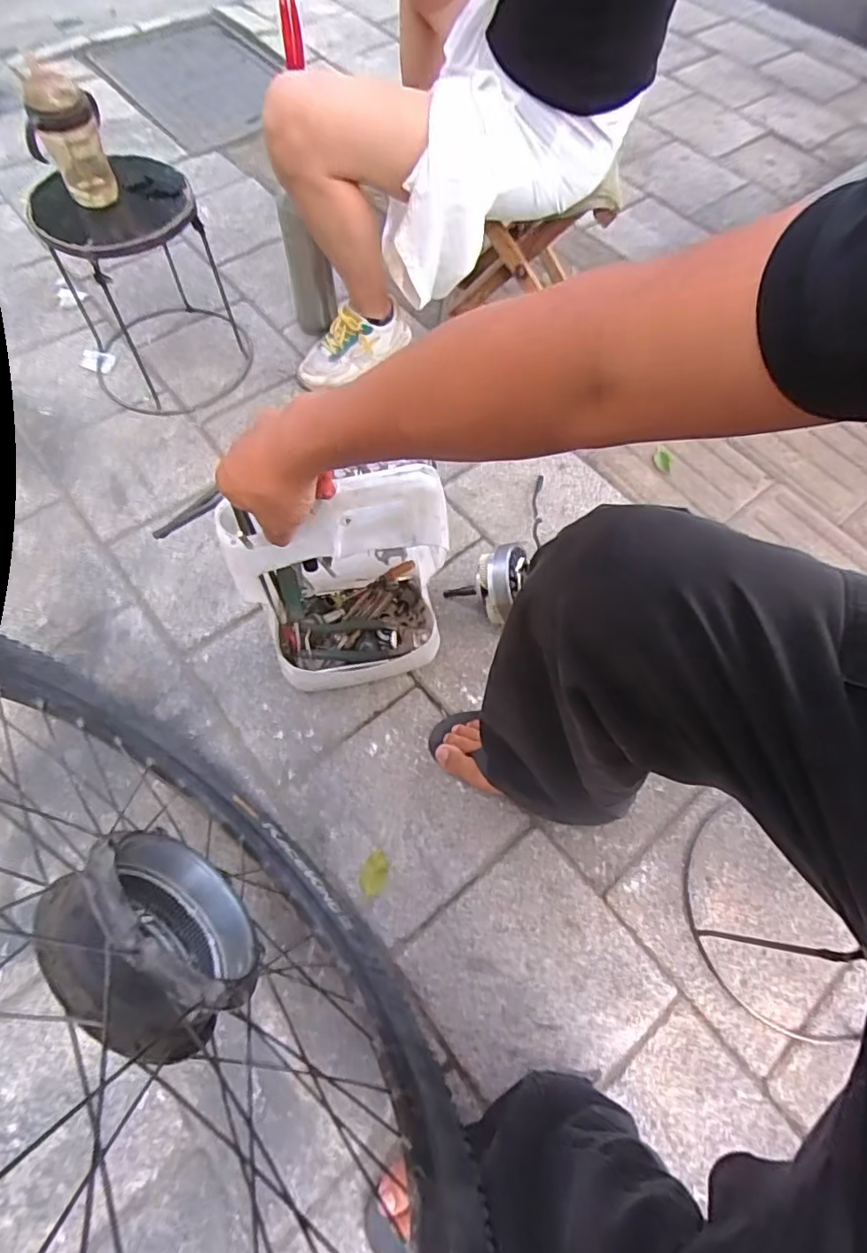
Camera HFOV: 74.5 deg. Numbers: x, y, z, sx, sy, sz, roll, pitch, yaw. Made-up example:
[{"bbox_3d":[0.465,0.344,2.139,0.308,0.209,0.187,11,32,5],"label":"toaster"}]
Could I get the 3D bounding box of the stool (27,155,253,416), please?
[{"bbox_3d":[-0.495,-0.585,0.965,0.279,0.315,0.306,1,66,-2],"label":"stool"}]

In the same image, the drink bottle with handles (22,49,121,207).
[{"bbox_3d":[-0.490,-0.658,0.768,0.097,0.143,0.065,-21,69,-11],"label":"drink bottle with handles"}]

